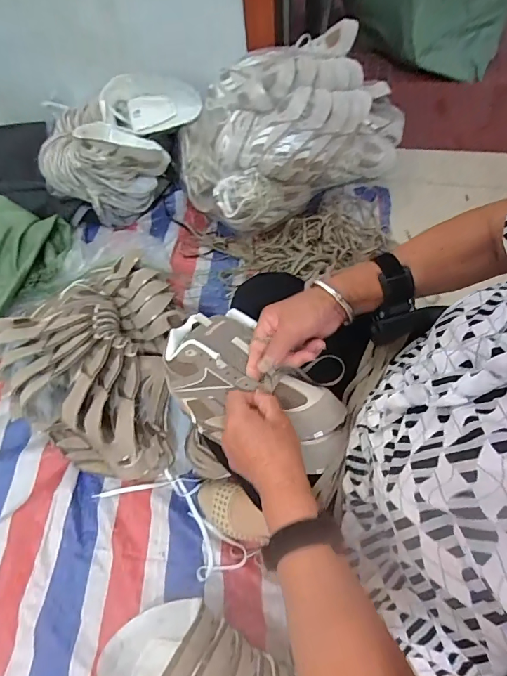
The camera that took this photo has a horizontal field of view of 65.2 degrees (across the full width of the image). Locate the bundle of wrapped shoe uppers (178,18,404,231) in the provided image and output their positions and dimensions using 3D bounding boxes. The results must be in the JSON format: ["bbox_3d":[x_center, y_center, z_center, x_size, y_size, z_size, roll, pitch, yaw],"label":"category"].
[{"bbox_3d":[0.103,-0.539,1.017,0.581,0.269,0.322,-18,63,-4],"label":"bundle of wrapped shoe uppers"}]

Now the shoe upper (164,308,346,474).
[{"bbox_3d":[-0.007,0.051,0.475,0.245,0.056,0.142,28,69,17],"label":"shoe upper"}]

